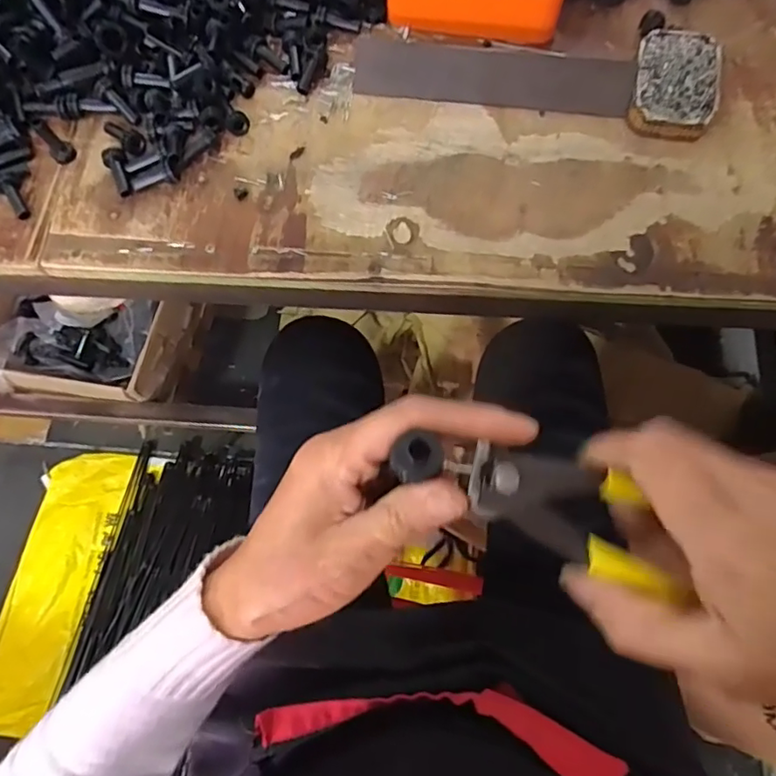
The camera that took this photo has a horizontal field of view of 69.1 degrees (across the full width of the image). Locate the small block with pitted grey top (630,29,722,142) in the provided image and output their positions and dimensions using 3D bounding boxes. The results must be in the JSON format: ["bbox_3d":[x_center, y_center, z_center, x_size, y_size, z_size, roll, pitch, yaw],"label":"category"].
[{"bbox_3d":[0.222,-0.232,0.437,0.062,0.027,0.085,10,73,6],"label":"small block with pitted grey top"}]

